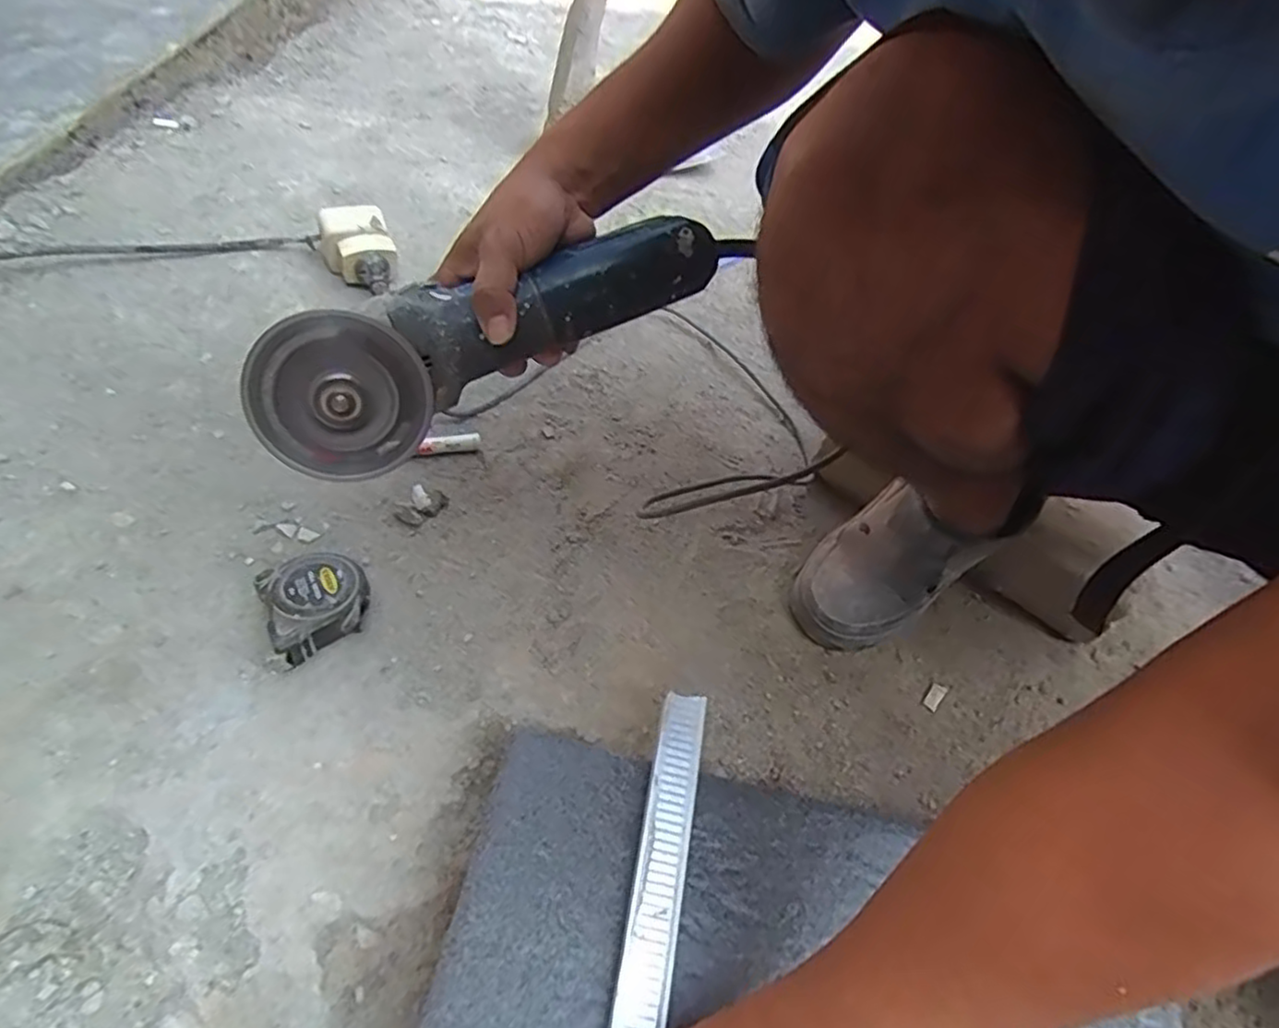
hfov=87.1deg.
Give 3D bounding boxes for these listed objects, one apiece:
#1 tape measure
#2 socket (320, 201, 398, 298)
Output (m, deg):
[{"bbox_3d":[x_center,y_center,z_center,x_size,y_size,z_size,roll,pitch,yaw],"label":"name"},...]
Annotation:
[{"bbox_3d":[-0.239,0.065,0.499,0.070,0.043,0.075,-33,62,-23],"label":"tape measure"},{"bbox_3d":[-0.303,-0.282,0.723,0.077,0.065,0.095,-19,57,-15],"label":"socket"}]

